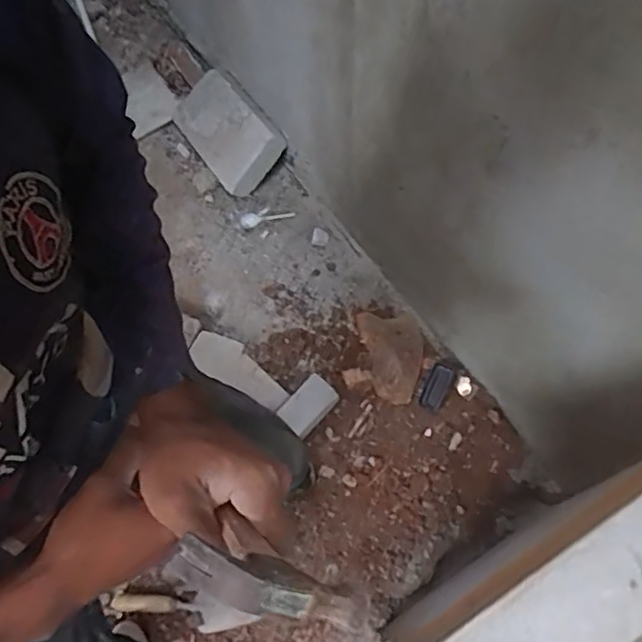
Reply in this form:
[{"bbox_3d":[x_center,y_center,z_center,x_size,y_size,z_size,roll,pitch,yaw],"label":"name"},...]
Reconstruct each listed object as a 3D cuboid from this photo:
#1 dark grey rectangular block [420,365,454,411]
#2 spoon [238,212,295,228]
[{"bbox_3d":[0.259,0.150,1.391,0.050,0.009,0.106,17,71,23],"label":"dark grey rectangular block"},{"bbox_3d":[-0.147,-0.277,1.683,0.151,0.019,0.037,-4,58,12],"label":"spoon"}]

